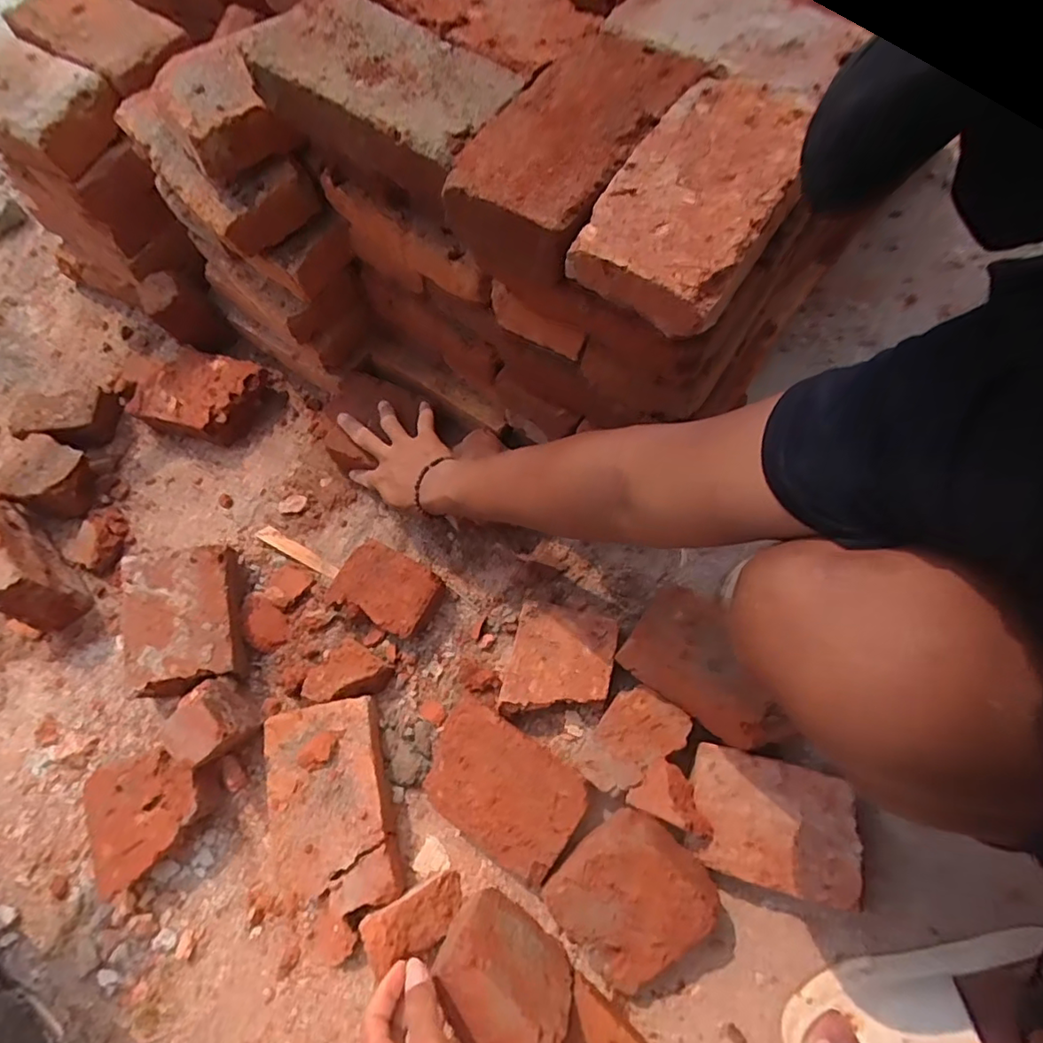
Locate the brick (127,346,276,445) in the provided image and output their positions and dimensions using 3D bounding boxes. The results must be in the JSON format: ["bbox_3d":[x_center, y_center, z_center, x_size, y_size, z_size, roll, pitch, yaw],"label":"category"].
[{"bbox_3d":[-0.404,-0.158,0.731,0.150,0.056,0.112,18,72,8],"label":"brick"}]

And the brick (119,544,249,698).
[{"bbox_3d":[-0.352,0.101,0.605,0.115,0.046,0.144,-13,69,-3],"label":"brick"}]

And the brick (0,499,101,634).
[{"bbox_3d":[-0.554,0.044,0.631,0.156,0.105,0.065,39,76,14],"label":"brick"}]

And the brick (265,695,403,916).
[{"bbox_3d":[-0.184,0.278,0.574,0.108,0.057,0.182,-13,70,-3],"label":"brick"}]

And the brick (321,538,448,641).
[{"bbox_3d":[-0.146,0.076,0.637,0.103,0.054,0.077,22,71,10],"label":"brick"}]

